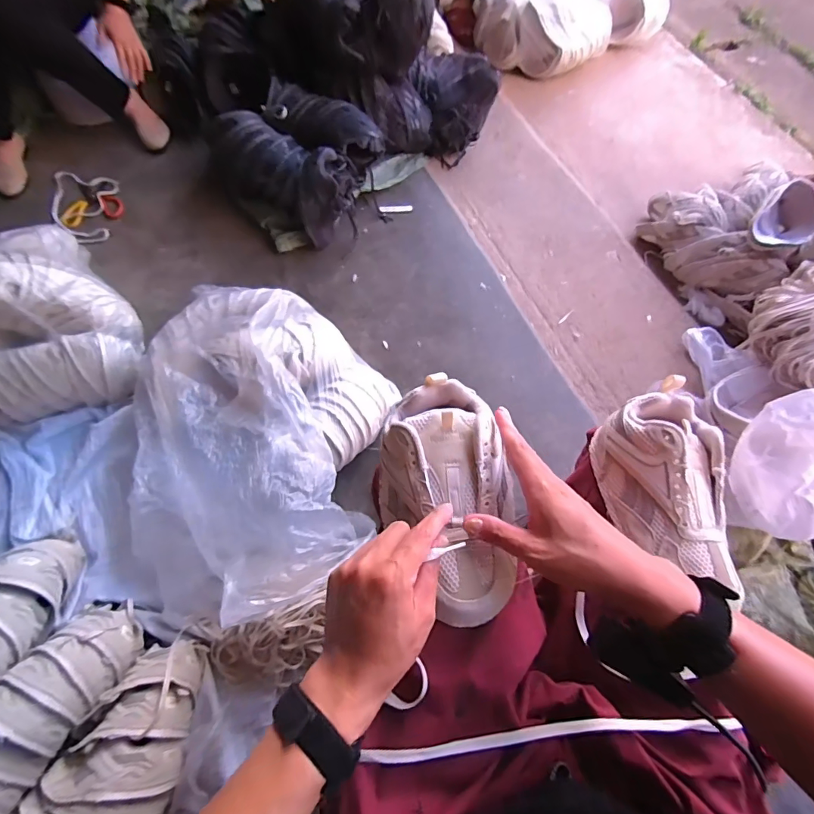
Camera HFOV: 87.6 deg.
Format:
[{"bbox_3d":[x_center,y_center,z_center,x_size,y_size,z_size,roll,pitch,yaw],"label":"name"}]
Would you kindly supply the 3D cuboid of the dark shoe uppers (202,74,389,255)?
[{"bbox_3d":[-0.267,-0.631,1.078,0.363,0.187,0.317,38,72,13],"label":"dark shoe uppers"}]

